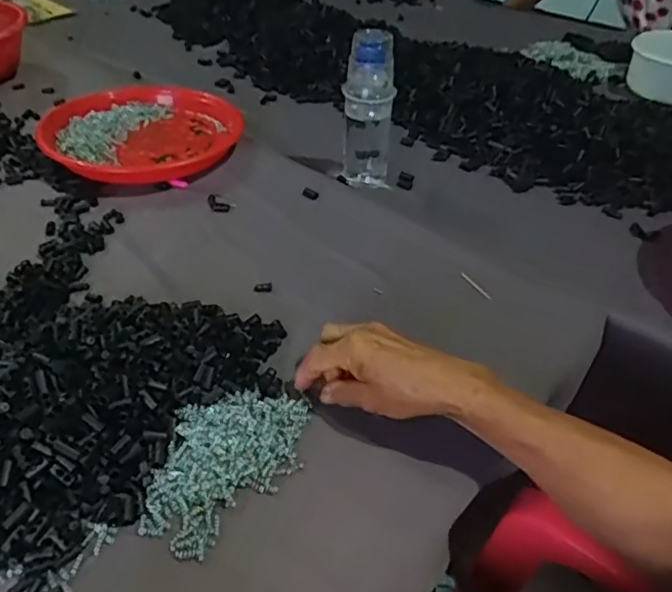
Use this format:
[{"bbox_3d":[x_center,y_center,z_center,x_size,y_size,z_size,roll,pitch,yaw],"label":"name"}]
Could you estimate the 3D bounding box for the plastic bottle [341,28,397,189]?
[{"bbox_3d":[0.042,-0.235,0.725,0.062,0.181,0.074,4,41,-1],"label":"plastic bottle"}]

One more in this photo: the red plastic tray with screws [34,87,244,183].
[{"bbox_3d":[-0.253,-0.209,0.772,0.240,0.044,0.213,5,41,1],"label":"red plastic tray with screws"}]

